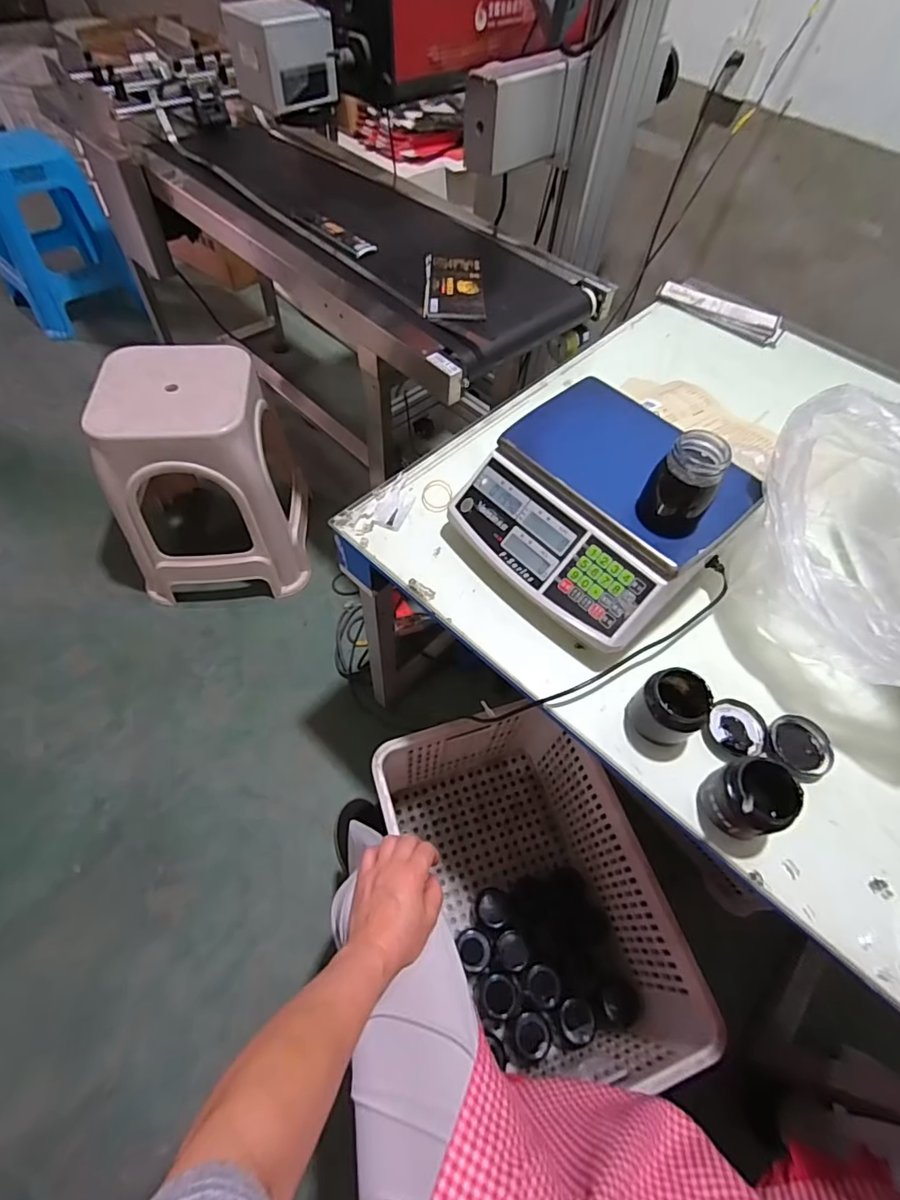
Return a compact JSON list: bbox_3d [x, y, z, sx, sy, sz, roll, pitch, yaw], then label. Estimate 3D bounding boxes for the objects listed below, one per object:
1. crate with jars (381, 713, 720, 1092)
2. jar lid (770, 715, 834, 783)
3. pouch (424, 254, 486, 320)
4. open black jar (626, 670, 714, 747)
[{"bbox_3d":[0.107,0.473,0.881,0.339,0.296,0.513,-14,59,-13],"label":"crate with jars"},{"bbox_3d":[0.373,0.157,0.562,0.065,0.007,0.068,2,57,-4],"label":"jar lid"},{"bbox_3d":[0.007,-0.509,0.861,0.094,0.009,0.196,2,57,-4],"label":"pouch"},{"bbox_3d":[0.227,0.111,0.544,0.063,0.067,0.057,-18,60,-16],"label":"open black jar"}]

